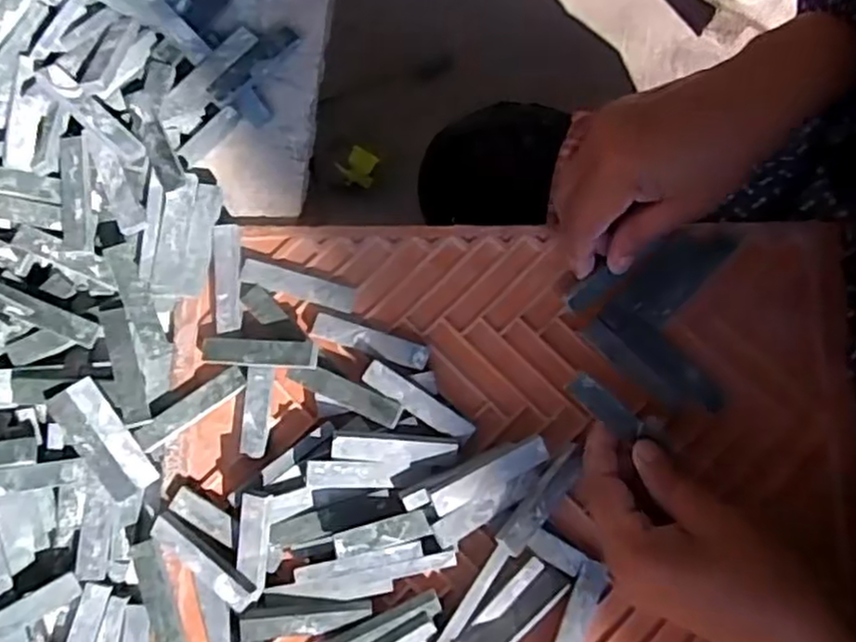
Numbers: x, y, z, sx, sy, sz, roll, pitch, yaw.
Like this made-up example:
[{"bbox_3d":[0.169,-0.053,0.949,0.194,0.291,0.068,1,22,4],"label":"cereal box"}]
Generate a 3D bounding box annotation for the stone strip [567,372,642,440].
[{"bbox_3d":[0.085,0.041,0.340,0.039,0.004,0.012,40,83,3],"label":"stone strip"}]

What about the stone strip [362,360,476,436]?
[{"bbox_3d":[-0.005,0.042,0.366,0.062,0.004,0.012,33,82,-5],"label":"stone strip"}]

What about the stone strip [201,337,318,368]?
[{"bbox_3d":[-0.089,0.017,0.372,0.064,0.008,0.014,2,80,14],"label":"stone strip"}]

